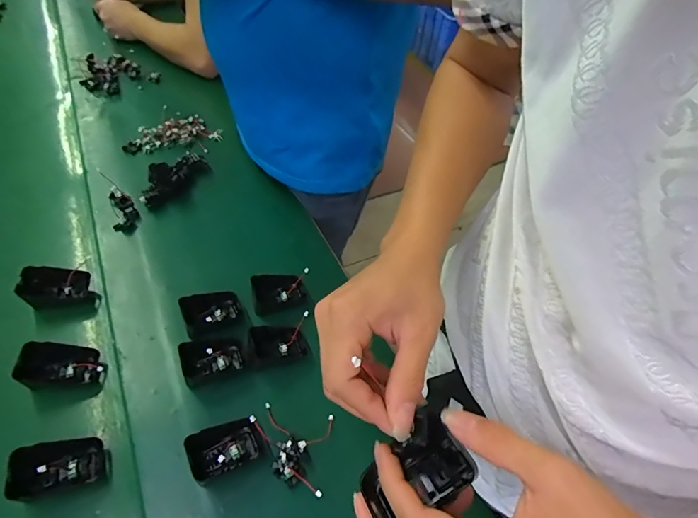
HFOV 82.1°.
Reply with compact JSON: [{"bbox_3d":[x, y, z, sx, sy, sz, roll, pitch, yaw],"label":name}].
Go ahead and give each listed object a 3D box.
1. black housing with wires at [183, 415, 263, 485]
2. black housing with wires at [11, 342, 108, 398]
[{"bbox_3d":[-0.119,0.184,0.390,0.064,0.044,0.045,-24,57,-26],"label":"black housing with wires"},{"bbox_3d":[-0.306,0.117,0.429,0.082,0.019,0.051,27,70,-33],"label":"black housing with wires"}]

